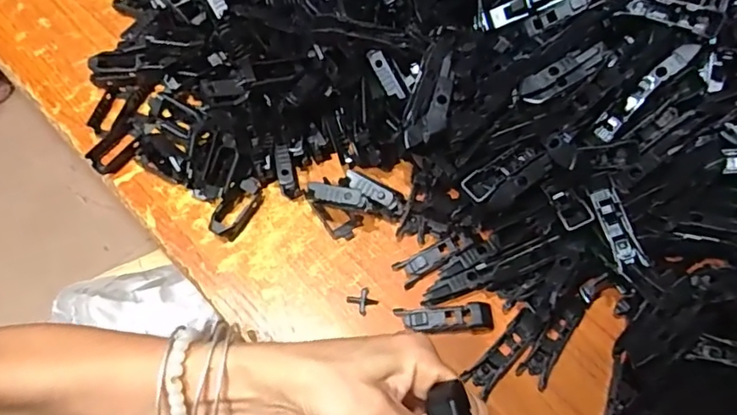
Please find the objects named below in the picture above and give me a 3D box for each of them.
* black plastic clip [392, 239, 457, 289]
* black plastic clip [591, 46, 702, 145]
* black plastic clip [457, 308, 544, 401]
[{"bbox_3d":[0.044,0.039,0.403,0.047,0.013,0.020,-29,70,-12],"label":"black plastic clip"},{"bbox_3d":[0.199,-0.083,0.394,0.086,0.011,0.016,-47,71,19],"label":"black plastic clip"},{"bbox_3d":[0.093,0.099,0.375,0.021,0.010,0.068,41,72,16],"label":"black plastic clip"}]

